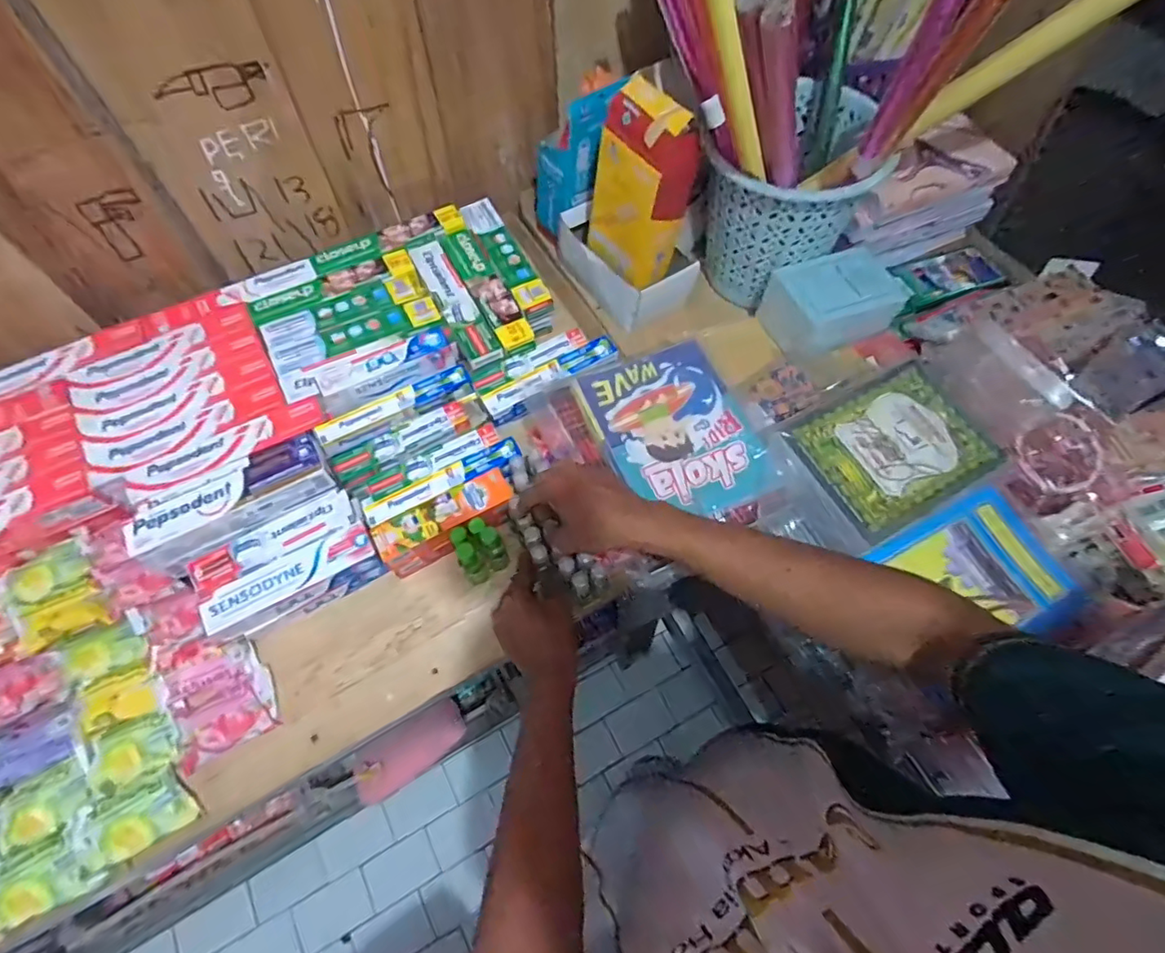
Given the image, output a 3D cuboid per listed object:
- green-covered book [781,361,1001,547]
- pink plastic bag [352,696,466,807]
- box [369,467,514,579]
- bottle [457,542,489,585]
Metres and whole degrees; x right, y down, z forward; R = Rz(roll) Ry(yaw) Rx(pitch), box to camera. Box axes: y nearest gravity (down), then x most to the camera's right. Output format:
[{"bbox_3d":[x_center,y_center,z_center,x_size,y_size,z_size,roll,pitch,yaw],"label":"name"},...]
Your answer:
[{"bbox_3d":[0.336,-0.036,0.616,0.201,0.018,0.144,-28,67,-13],"label":"green-covered book"},{"bbox_3d":[-0.295,0.461,0.984,0.194,0.069,0.092,-30,67,-28],"label":"pink plastic bag"},{"bbox_3d":[-0.156,0.054,0.670,0.157,0.060,0.052,-26,67,-13],"label":"box"},{"bbox_3d":[-0.125,0.099,0.655,0.023,0.079,0.027,-26,67,-12],"label":"bottle"}]

